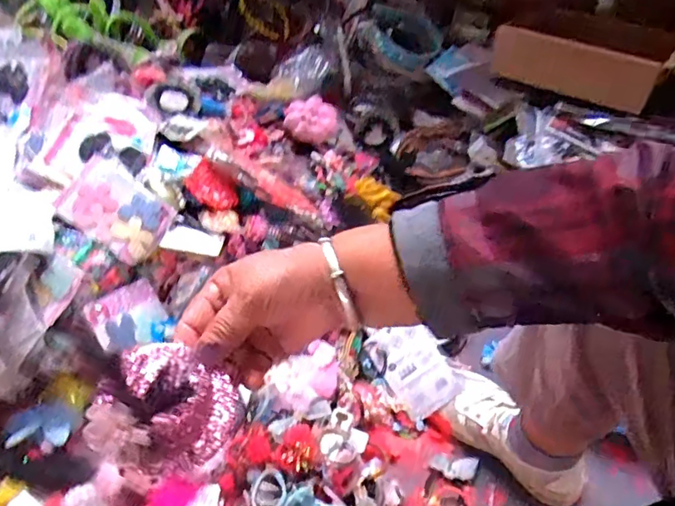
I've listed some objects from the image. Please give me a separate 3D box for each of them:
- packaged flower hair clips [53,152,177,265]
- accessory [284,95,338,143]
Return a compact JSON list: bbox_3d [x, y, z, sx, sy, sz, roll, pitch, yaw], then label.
[{"bbox_3d":[-0.309,-0.062,0.766,0.143,0.009,0.101,35,71,-3],"label":"packaged flower hair clips"},{"bbox_3d":[-0.049,-0.247,1.016,0.099,0.043,0.076,-7,55,-7],"label":"accessory"}]

